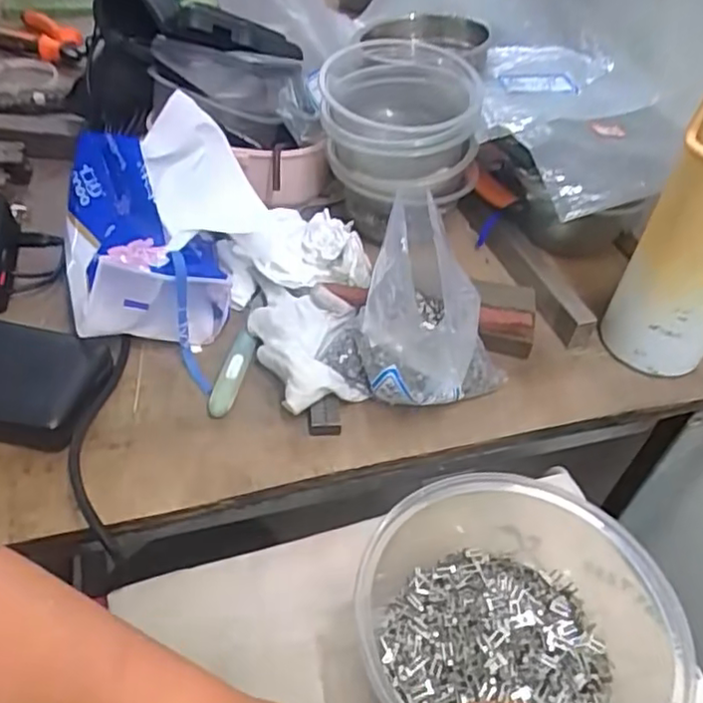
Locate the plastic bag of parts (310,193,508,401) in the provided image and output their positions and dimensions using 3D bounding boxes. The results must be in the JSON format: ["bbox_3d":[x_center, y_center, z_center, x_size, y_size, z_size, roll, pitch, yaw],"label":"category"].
[{"bbox_3d":[0.044,-0.022,0.404,0.108,0.105,0.089,21,47,14],"label":"plastic bag of parts"}]

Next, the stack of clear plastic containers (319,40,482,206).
[{"bbox_3d":[0.035,-0.173,0.498,0.115,0.073,0.126,5,45,-1],"label":"stack of clear plastic containers"}]

